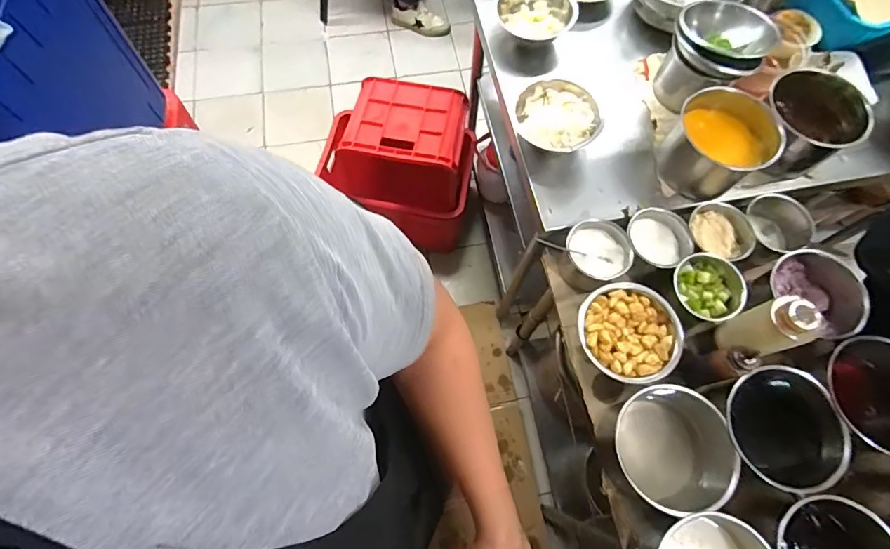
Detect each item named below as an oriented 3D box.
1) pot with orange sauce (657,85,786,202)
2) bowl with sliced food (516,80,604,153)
[{"bbox_3d":[0.494,-0.231,0.799,0.159,0.135,0.149,1,68,-1],"label":"pot with orange sauce"},{"bbox_3d":[0.214,-0.290,0.847,0.143,0.059,0.156,0,68,-2],"label":"bowl with sliced food"}]

